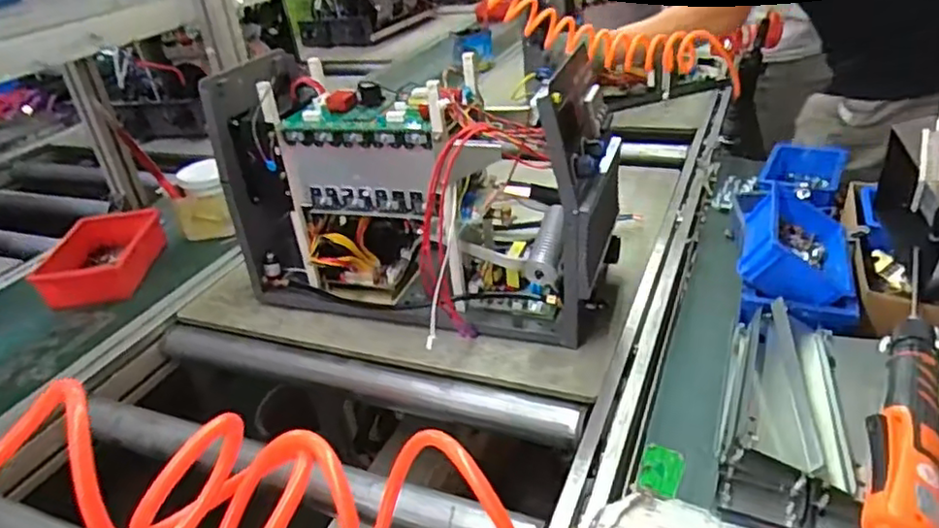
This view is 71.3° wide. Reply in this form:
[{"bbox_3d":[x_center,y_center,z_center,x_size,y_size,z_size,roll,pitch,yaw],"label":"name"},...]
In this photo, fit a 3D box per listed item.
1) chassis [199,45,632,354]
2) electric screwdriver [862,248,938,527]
[{"bbox_3d":[-0.063,-0.087,0.823,0.471,0.283,0.225,10,35,27],"label":"chassis"},{"bbox_3d":[0.353,0.096,0.524,0.046,0.033,0.369,12,36,30],"label":"electric screwdriver"}]

